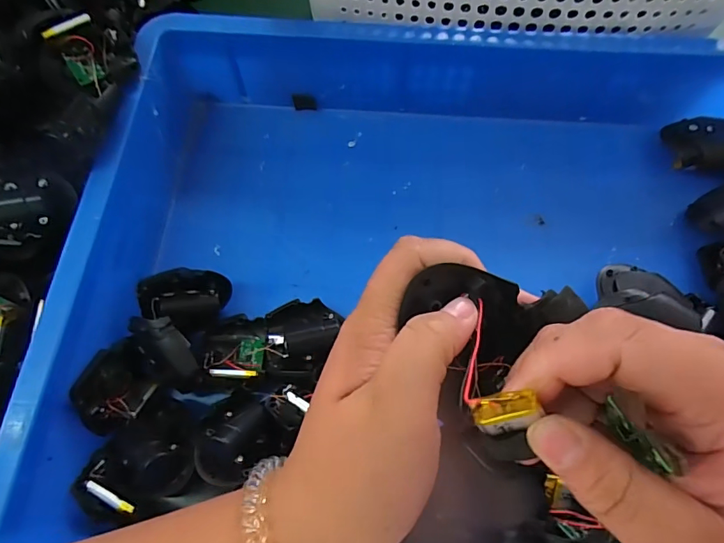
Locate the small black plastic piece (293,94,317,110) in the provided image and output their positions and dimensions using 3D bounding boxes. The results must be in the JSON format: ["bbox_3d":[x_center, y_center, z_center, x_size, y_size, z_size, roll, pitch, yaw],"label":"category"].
[{"bbox_3d":[-0.050,-0.148,0.398,0.020,0.017,0.004,5,67,3],"label":"small black plastic piece"}]

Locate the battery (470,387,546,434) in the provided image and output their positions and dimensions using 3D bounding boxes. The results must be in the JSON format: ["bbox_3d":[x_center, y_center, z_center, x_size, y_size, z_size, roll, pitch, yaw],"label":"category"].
[{"bbox_3d":[0.044,0.042,0.136,0.019,0.014,0.007,-16,33,16],"label":"battery"}]

